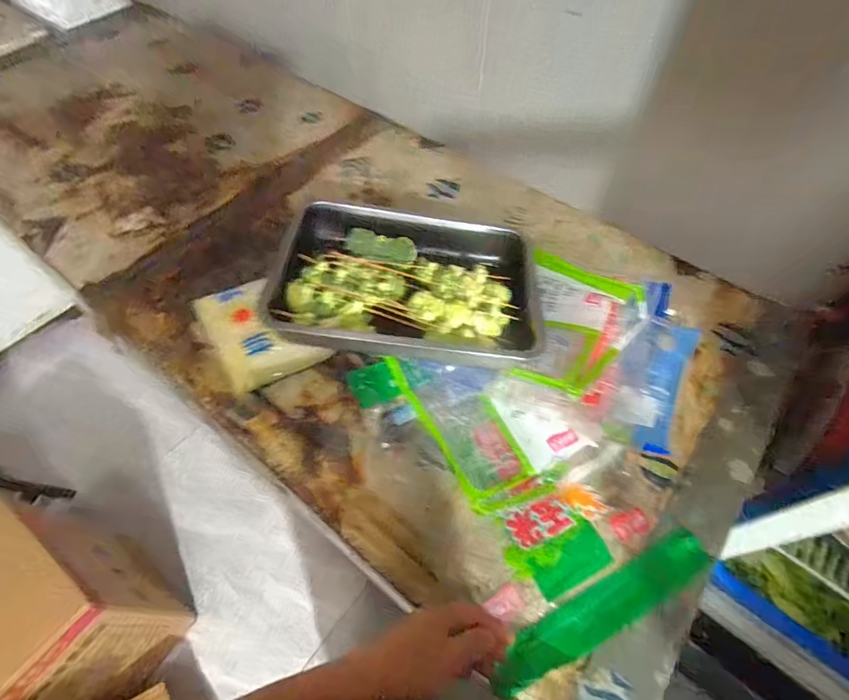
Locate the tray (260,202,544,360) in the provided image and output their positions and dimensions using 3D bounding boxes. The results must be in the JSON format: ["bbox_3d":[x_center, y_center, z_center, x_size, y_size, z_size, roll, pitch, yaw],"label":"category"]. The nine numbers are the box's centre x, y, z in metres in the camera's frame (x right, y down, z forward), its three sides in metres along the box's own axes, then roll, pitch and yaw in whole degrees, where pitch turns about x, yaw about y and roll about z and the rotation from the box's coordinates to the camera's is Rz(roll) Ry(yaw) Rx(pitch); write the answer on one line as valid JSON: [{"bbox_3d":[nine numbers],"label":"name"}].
[{"bbox_3d":[-0.029,-0.112,0.713,0.392,0.064,0.270,2,55,-8],"label":"tray"}]

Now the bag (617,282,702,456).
[{"bbox_3d":[0.349,0.022,0.683,0.104,0.065,0.289,21,63,14],"label":"bag"}]

